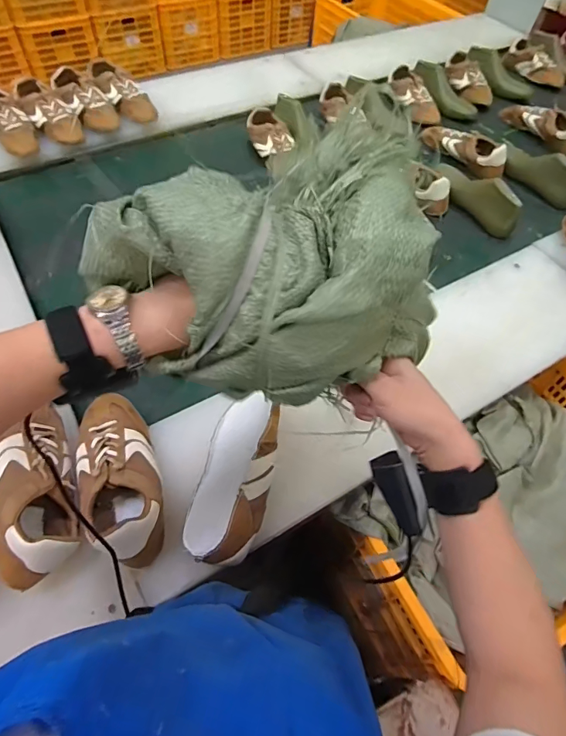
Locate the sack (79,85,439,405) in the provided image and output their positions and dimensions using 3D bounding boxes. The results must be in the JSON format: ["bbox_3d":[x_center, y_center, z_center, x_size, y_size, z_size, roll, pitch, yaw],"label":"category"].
[{"bbox_3d":[-0.004,-0.073,0.327,0.233,0.130,0.161,-22,60,-16],"label":"sack"}]

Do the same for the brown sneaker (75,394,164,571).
[{"bbox_3d":[-0.229,0.141,0.600,0.100,0.086,0.253,-20,60,-16],"label":"brown sneaker"}]

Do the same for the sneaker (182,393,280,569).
[{"bbox_3d":[-0.063,0.147,0.605,0.096,0.076,0.239,9,57,3],"label":"sneaker"}]

